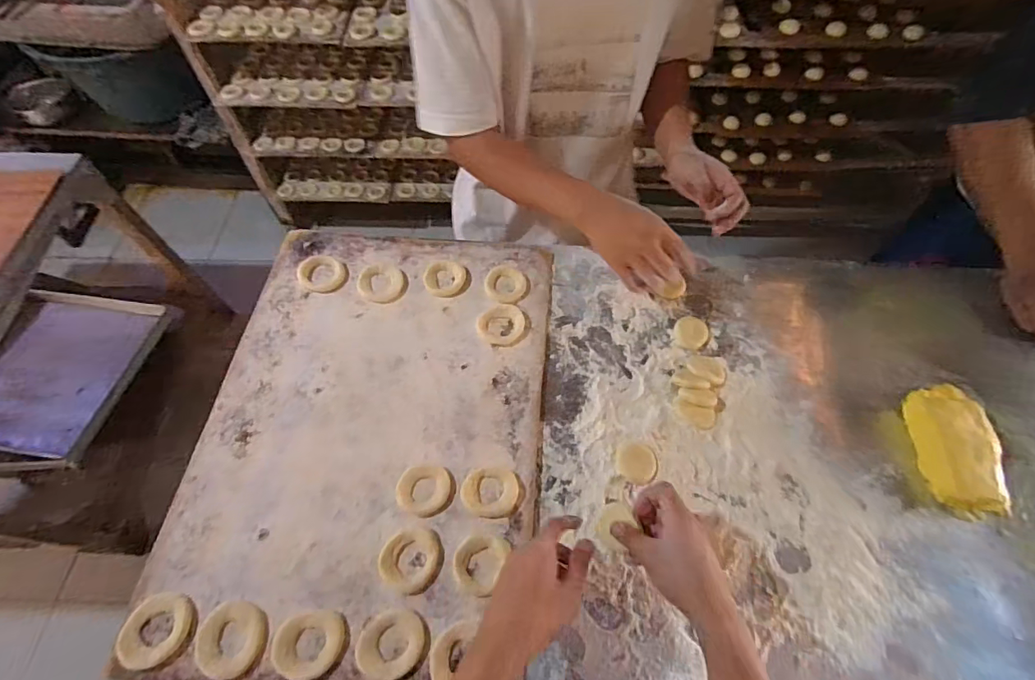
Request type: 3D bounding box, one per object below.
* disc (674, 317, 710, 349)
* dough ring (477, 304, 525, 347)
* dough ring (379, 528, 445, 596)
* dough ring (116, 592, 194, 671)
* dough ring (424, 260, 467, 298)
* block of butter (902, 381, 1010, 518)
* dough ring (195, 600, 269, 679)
[{"bbox_3d":[0.248,-0.010,0.692,0.045,0.008,0.051,21,63,13],"label":"disc"},{"bbox_3d":[-0.023,-0.022,0.686,0.065,0.009,0.062,0,60,1],"label":"dough ring"},{"bbox_3d":[-0.119,0.247,0.545,0.070,0.008,0.066,0,60,1],"label":"dough ring"},{"bbox_3d":[-0.380,0.304,0.511,0.066,0.013,0.066,0,60,1],"label":"dough ring"},{"bbox_3d":[-0.109,-0.092,0.726,0.062,0.007,0.064,0,60,1],"label":"dough ring"},{"bbox_3d":[0.536,0.128,0.590,0.079,0.038,0.160,4,60,1],"label":"block of butter"},{"bbox_3d":[-0.294,0.308,0.499,0.069,0.020,0.065,0,60,1],"label":"dough ring"}]

